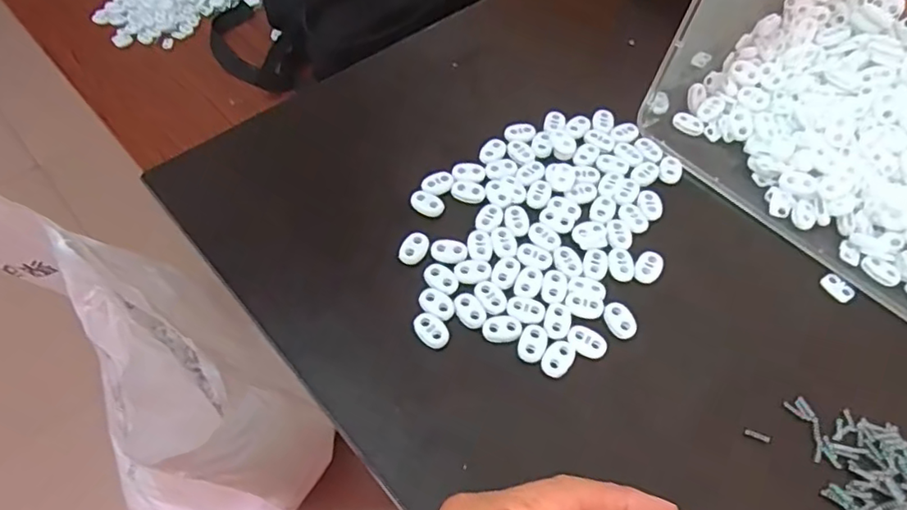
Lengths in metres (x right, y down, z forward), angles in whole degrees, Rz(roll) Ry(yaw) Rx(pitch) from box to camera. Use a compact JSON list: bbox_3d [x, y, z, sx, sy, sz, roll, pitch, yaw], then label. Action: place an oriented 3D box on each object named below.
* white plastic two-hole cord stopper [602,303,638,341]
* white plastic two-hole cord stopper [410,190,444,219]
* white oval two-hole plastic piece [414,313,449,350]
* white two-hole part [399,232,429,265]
[{"bbox_3d":[0.097,0.038,0.340,0.018,0.004,0.022,-12,58,-9],"label":"white plastic two-hole cord stopper"},{"bbox_3d":[-0.017,-0.034,0.381,0.023,0.004,0.016,23,59,13],"label":"white plastic two-hole cord stopper"},{"bbox_3d":[-0.013,0.043,0.332,0.016,0.004,0.022,-37,65,-23],"label":"white oval two-hole plastic piece"},{"bbox_3d":[-0.024,-0.004,0.361,0.015,0.004,0.023,20,59,11],"label":"white two-hole part"}]

